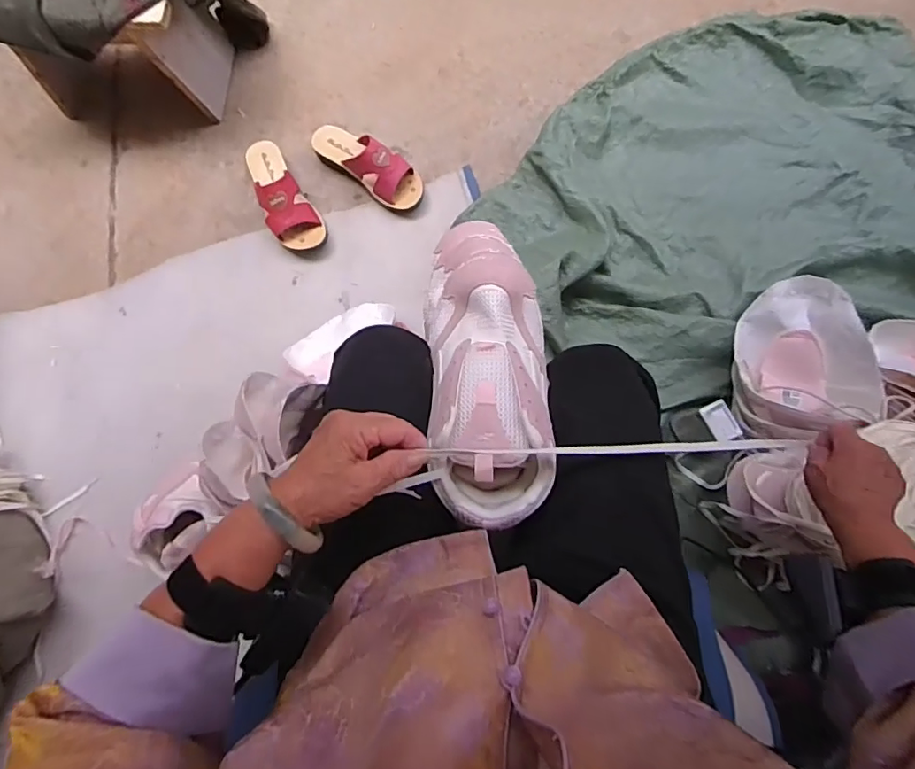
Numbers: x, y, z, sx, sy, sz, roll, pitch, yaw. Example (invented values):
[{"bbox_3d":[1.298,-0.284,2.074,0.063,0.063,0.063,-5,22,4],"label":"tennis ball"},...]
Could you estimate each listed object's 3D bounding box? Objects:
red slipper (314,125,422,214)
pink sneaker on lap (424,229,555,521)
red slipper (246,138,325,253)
[{"bbox_3d":[-0.161,-0.396,0.952,0.224,0.080,0.078,35,81,7],"label":"red slipper"},{"bbox_3d":[0.031,-0.024,0.518,0.112,0.087,0.307,-4,71,0],"label":"pink sneaker on lap"},{"bbox_3d":[-0.316,-0.338,0.944,0.085,0.074,0.220,-29,79,-5],"label":"red slipper"}]

